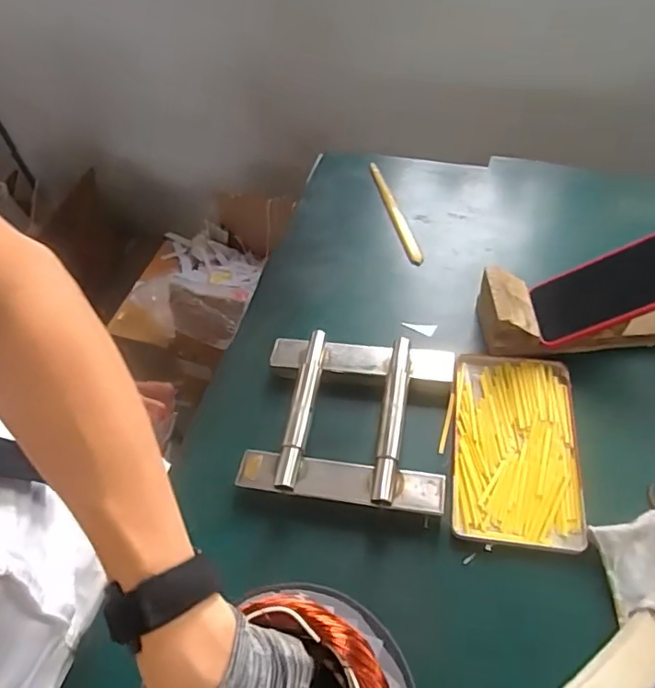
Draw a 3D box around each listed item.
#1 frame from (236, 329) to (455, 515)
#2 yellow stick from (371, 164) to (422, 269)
[{"bbox_3d":[0.023,0.072,0.551,0.192,0.041,0.173,6,54,10],"label":"frame"},{"bbox_3d":[0.094,-0.188,0.760,0.021,0.012,0.215,-13,53,-4],"label":"yellow stick"}]

